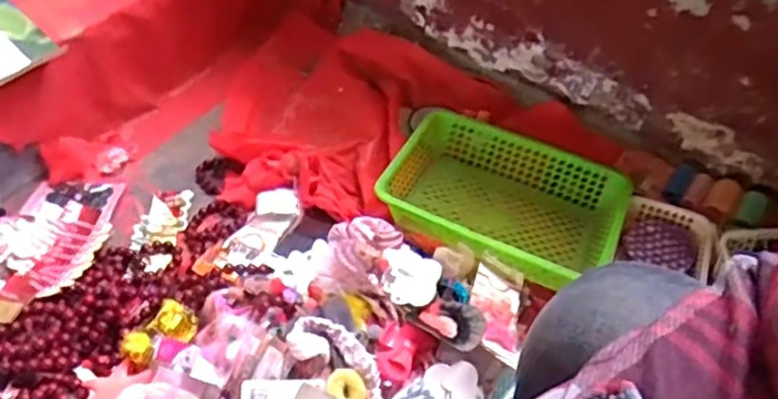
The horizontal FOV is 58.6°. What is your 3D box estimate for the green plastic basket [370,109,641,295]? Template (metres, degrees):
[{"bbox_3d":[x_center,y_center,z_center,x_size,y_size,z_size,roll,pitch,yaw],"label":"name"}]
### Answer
[{"bbox_3d":[0.165,0.002,1.011,0.333,0.083,0.239,25,52,18],"label":"green plastic basket"}]

